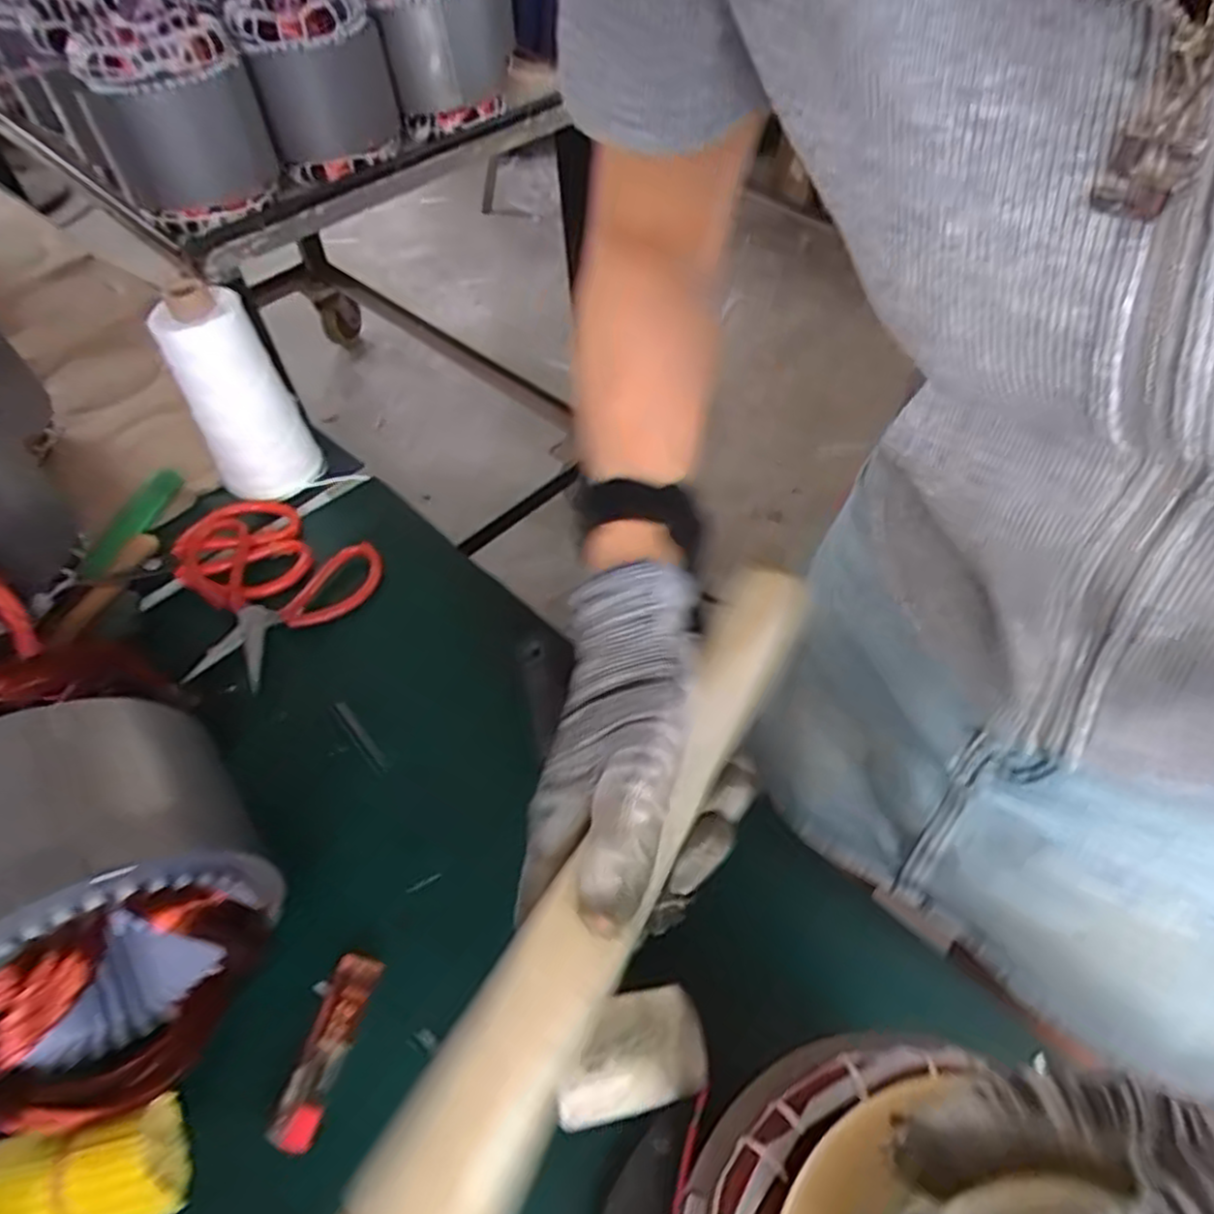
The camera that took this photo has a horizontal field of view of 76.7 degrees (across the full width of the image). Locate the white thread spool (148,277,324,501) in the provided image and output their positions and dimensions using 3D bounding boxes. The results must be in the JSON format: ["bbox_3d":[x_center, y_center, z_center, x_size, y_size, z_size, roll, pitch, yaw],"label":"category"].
[{"bbox_3d":[-0.282,-0.158,0.590,0.075,0.148,0.065,-28,56,-17],"label":"white thread spool"}]

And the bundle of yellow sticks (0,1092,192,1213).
[{"bbox_3d":[-0.257,0.264,0.349,0.116,0.037,0.048,-13,53,-6],"label":"bundle of yellow sticks"}]

